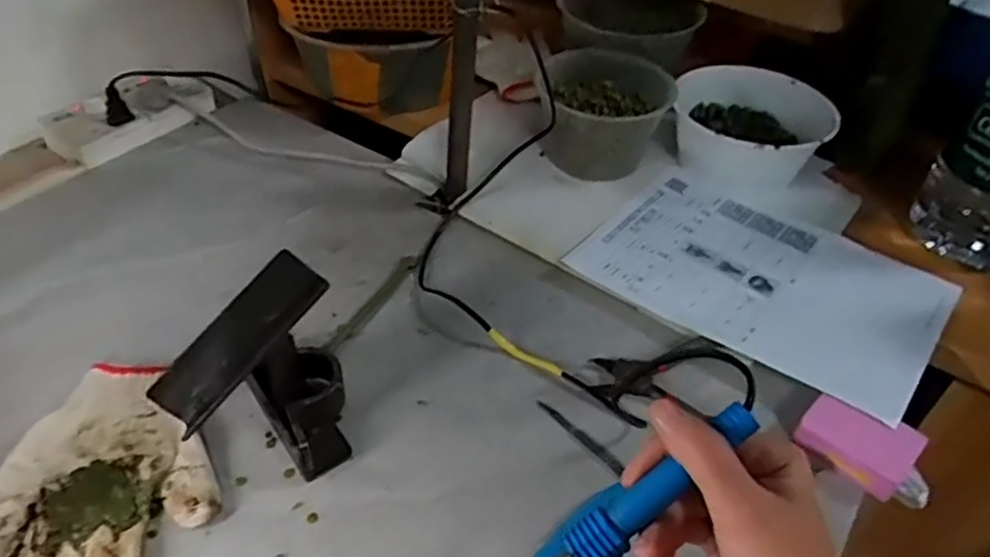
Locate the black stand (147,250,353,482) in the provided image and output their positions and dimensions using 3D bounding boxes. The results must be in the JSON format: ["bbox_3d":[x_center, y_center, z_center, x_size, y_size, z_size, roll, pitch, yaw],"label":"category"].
[{"bbox_3d":[-0.156,0.074,0.484,0.119,0.114,0.093,-31,52,-31],"label":"black stand"}]

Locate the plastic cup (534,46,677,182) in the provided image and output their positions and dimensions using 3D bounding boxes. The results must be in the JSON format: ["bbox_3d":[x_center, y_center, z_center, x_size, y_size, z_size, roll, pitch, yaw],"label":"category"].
[{"bbox_3d":[0.116,-0.180,0.768,0.134,0.089,0.131,2,42,-1],"label":"plastic cup"}]

